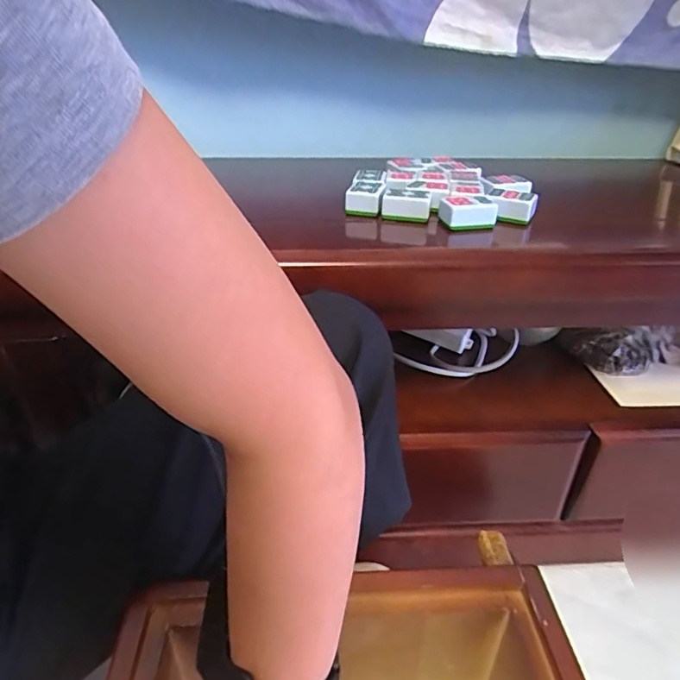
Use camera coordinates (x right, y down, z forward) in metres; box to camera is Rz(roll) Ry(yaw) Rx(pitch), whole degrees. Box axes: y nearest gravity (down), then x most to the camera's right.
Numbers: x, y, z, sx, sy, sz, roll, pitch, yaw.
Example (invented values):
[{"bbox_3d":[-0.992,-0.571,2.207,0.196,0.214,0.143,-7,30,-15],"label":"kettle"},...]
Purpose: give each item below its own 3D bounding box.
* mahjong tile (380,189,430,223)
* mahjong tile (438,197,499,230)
[{"bbox_3d":[0.067,-0.138,0.532,0.047,0.024,0.038,6,32,9],"label":"mahjong tile"},{"bbox_3d":[0.126,-0.127,0.520,0.053,0.023,0.039,-5,32,-9],"label":"mahjong tile"}]

